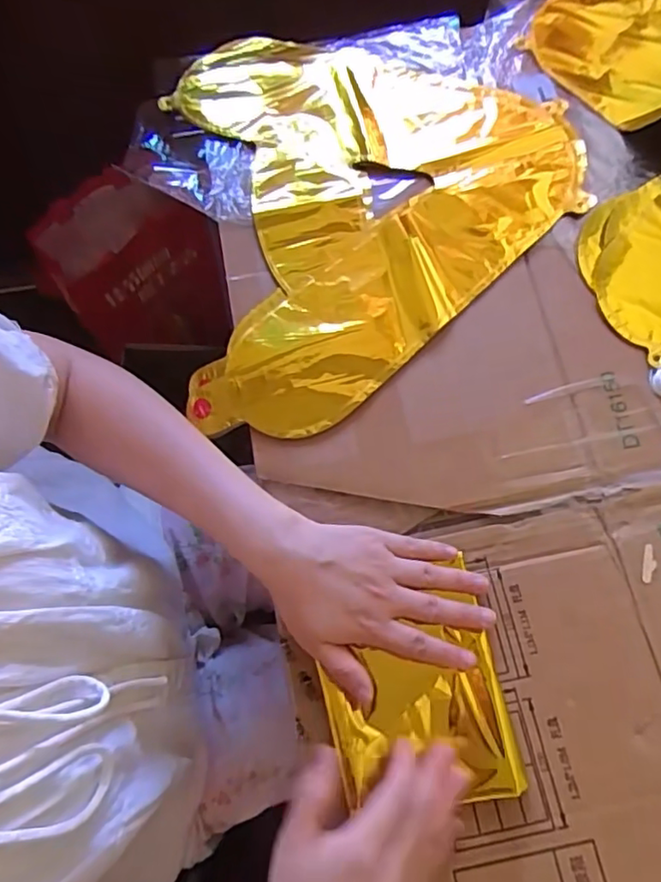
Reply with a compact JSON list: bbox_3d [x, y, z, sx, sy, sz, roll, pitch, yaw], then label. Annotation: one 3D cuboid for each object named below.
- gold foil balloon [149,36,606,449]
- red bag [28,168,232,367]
[{"bbox_3d":[0.041,-0.212,0.508,0.346,0.009,0.385,-11,72,-2],"label":"gold foil balloon"},{"bbox_3d":[-0.344,-0.295,1.017,0.300,0.118,0.294,-6,116,0],"label":"red bag"}]

